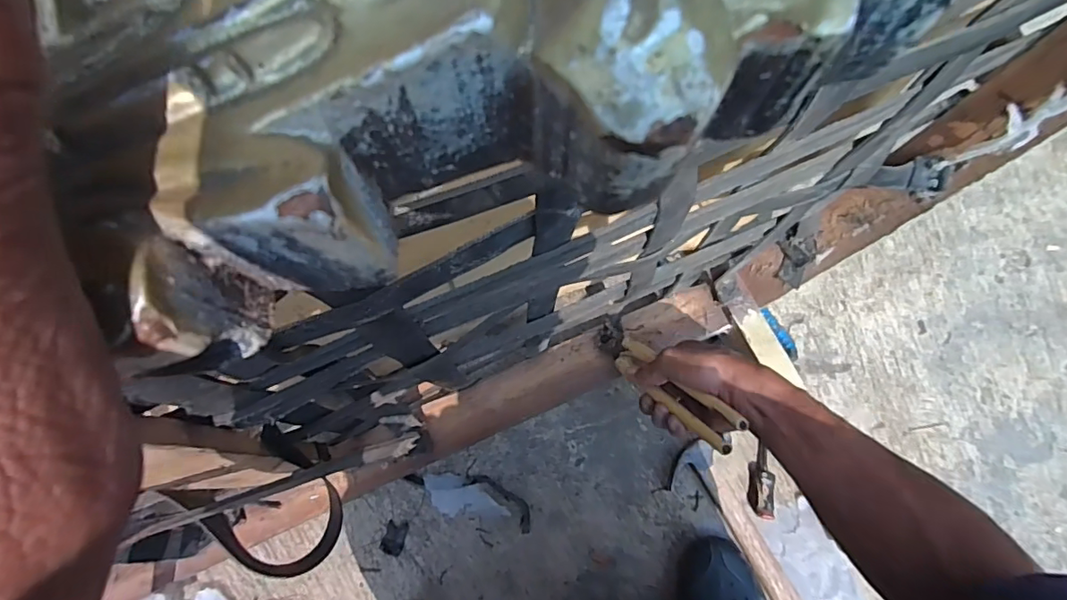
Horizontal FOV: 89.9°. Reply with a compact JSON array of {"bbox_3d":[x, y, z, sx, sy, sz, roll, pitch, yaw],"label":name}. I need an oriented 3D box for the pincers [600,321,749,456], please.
[{"bbox_3d":[0.129,0.077,0.552,0.035,0.237,0.027,-34,119,-8],"label":"pincers"}]

